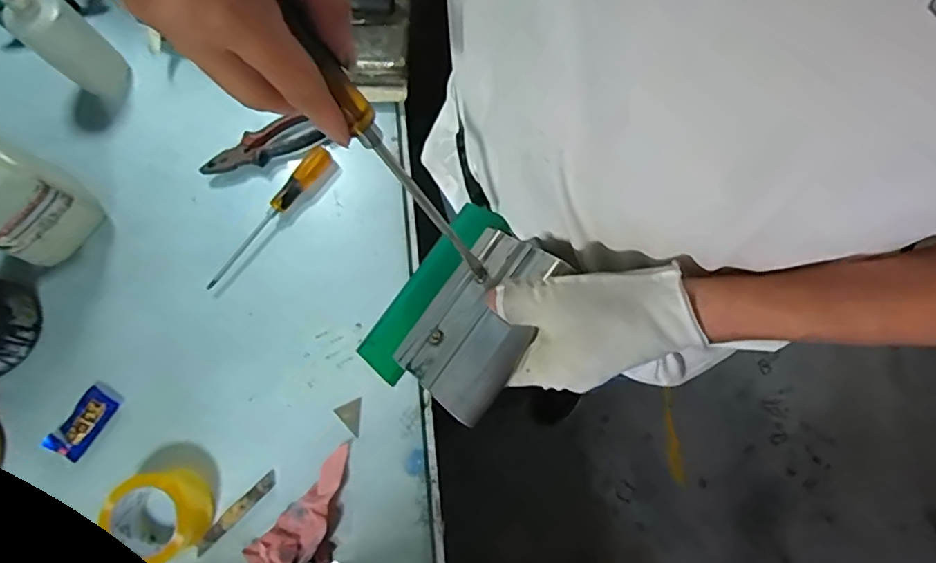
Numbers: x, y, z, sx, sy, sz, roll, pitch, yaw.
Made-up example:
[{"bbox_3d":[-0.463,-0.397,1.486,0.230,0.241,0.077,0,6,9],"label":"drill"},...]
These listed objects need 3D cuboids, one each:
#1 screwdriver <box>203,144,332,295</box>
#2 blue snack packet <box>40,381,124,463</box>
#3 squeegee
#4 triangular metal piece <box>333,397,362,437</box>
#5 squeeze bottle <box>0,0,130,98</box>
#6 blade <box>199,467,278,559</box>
[{"bbox_3d":[-0.275,-0.090,0.744,0.027,0.034,0.237,41,82,10],"label":"screwdriver"},{"bbox_3d":[-0.494,0.180,0.704,0.051,0.009,0.094,29,78,7],"label":"blue snack packet"},{"bbox_3d":[-0.001,0.019,0.404,0.130,0.029,0.143,24,79,48],"label":"squeegee"},{"bbox_3d":[-0.146,0.171,0.705,0.035,0.004,0.043,-42,80,-10],"label":"triangular metal piece"},{"bbox_3d":[-0.553,-0.338,0.722,0.093,0.198,0.076,39,81,10],"label":"squeeze bottle"},{"bbox_3d":[-0.286,0.285,0.677,0.124,0.006,0.020,-43,81,-12],"label":"blade"}]

